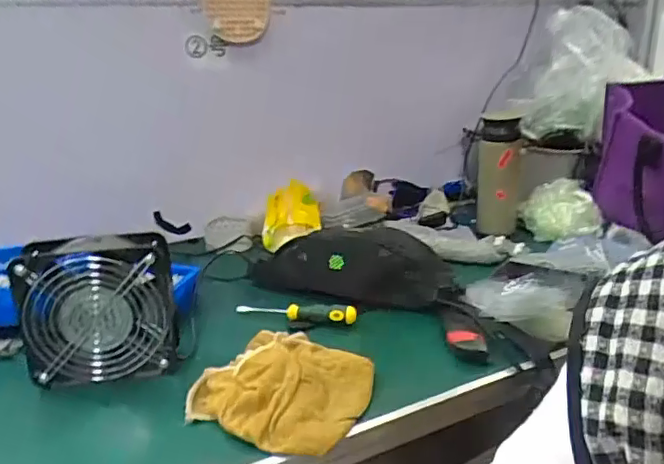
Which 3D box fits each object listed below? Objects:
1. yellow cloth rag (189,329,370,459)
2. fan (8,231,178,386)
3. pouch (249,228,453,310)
[{"bbox_3d":[-0.046,0.141,0.574,0.166,0.039,0.175,7,20,23],"label":"yellow cloth rag"},{"bbox_3d":[-0.247,0.082,0.607,0.150,0.141,0.067,-5,19,-10],"label":"fan"},{"bbox_3d":[0.018,0.038,0.799,0.293,0.086,0.078,8,21,25],"label":"pouch"}]

